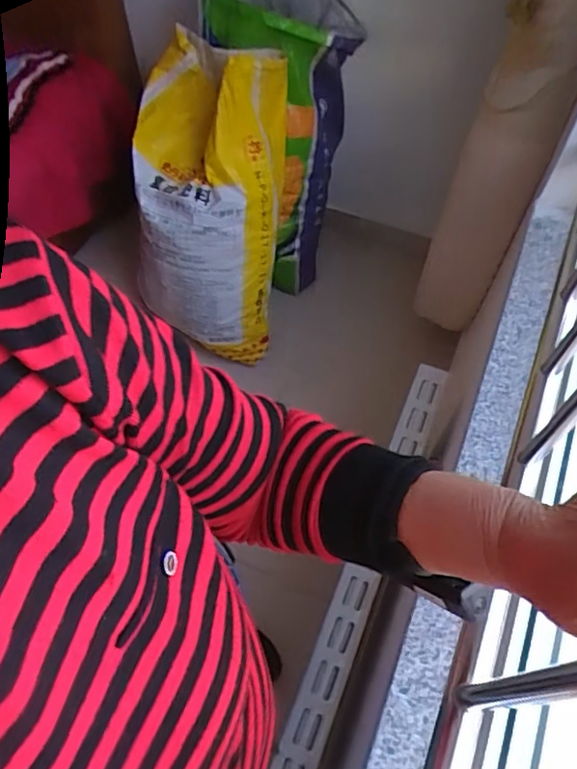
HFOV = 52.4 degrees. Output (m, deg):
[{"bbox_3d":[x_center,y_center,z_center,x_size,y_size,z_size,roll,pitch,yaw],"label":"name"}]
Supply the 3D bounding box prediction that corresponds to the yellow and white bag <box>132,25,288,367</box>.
[{"bbox_3d":[-0.200,-0.407,1.453,0.342,0.771,0.194,7,32,4],"label":"yellow and white bag"}]

